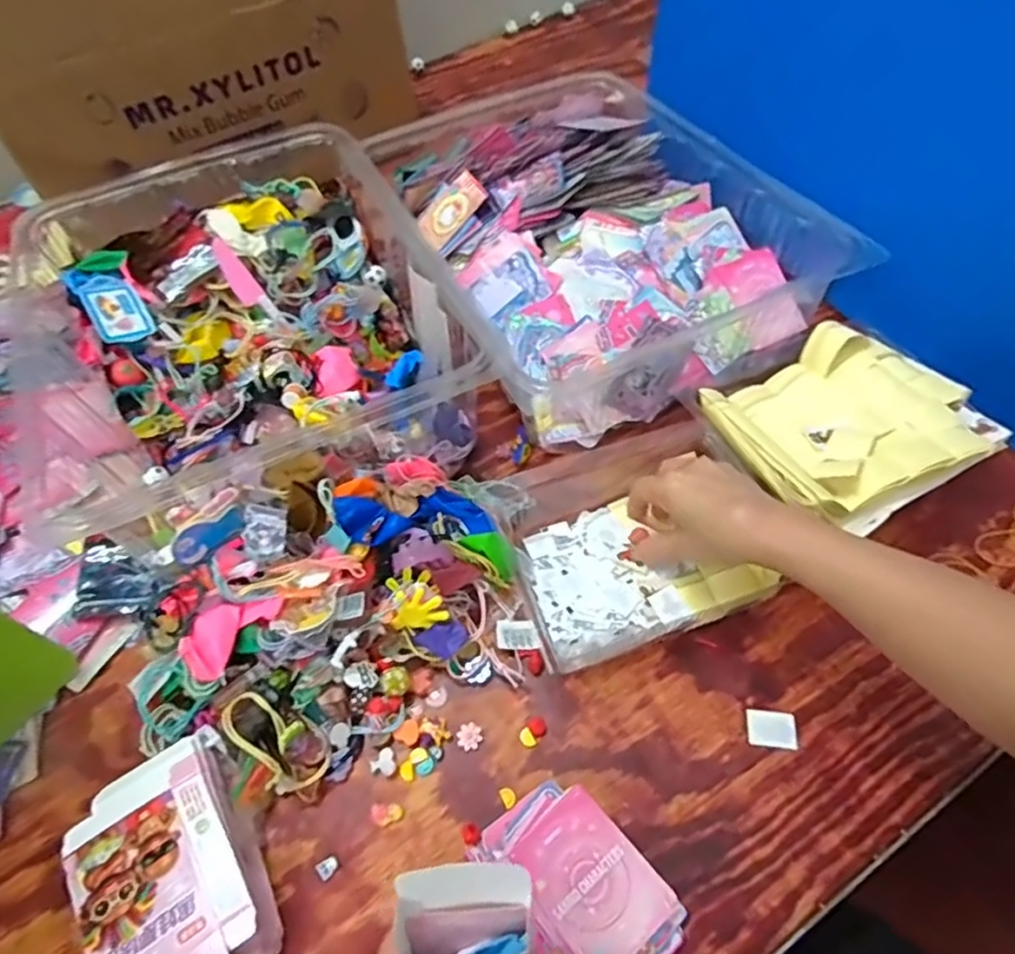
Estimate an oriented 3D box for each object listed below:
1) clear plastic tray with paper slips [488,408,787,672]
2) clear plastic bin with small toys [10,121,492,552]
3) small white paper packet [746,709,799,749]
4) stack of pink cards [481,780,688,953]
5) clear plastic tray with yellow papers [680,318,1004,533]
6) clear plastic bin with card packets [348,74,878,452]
[{"bbox_3d":[0.098,0.040,0.527,0.194,0.053,0.190,-19,55,-8],"label":"clear plastic tray with paper slips"},{"bbox_3d":[-0.277,-0.154,0.626,0.393,0.118,0.490,-23,57,-11],"label":"clear plastic bin with small toys"},{"bbox_3d":[0.188,0.178,0.455,0.033,0.004,0.026,4,56,8],"label":"small white paper packet"},{"bbox_3d":[0.047,0.253,0.403,0.074,0.018,0.121,-37,60,-19],"label":"stack of pink cards"},{"bbox_3d":[0.266,-0.044,0.549,0.200,0.096,0.199,-25,57,-12],"label":"clear plastic tray with yellow papers"},{"bbox_3d":[0.083,-0.256,0.681,0.340,0.109,0.446,-23,57,-11],"label":"clear plastic bin with card packets"}]

